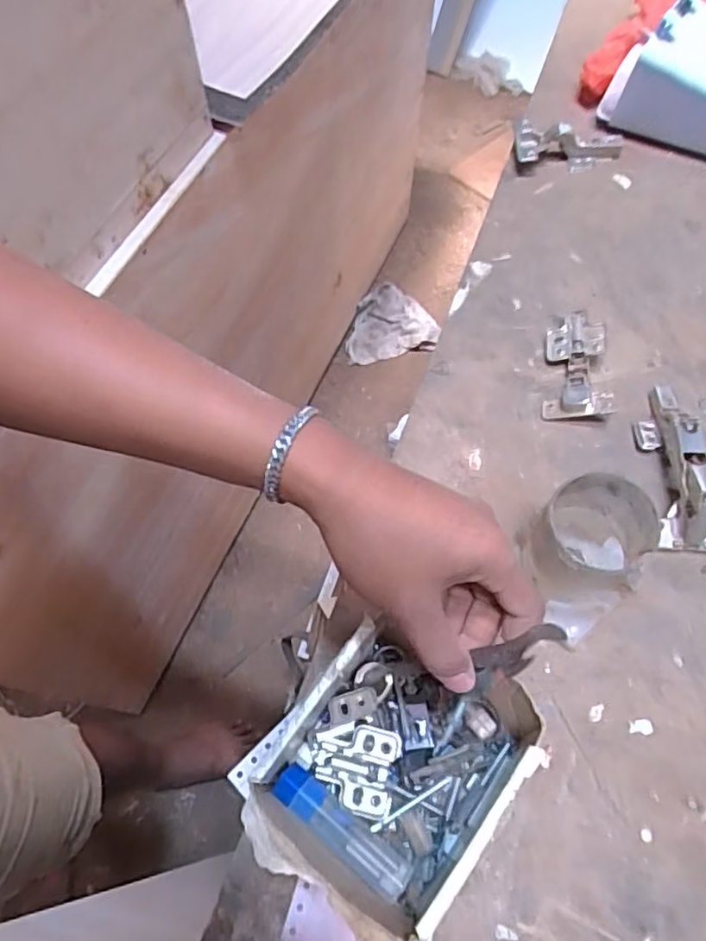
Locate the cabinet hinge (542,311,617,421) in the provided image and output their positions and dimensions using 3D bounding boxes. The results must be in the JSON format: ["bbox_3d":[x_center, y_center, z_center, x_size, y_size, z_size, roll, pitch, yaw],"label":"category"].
[{"bbox_3d":[0.200,-0.095,0.541,0.054,0.030,0.102,7,64,5],"label":"cabinet hinge"}]

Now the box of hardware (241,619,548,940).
[{"bbox_3d":[0.019,0.187,0.376,0.118,0.090,0.141,34,70,17],"label":"box of hardware"}]

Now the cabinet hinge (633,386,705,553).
[{"bbox_3d":[0.265,-0.012,0.490,0.058,0.047,0.150,2,64,3],"label":"cabinet hinge"}]

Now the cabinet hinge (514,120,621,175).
[{"bbox_3d":[0.230,-0.349,0.659,0.110,0.031,0.049,11,65,7],"label":"cabinet hinge"}]

